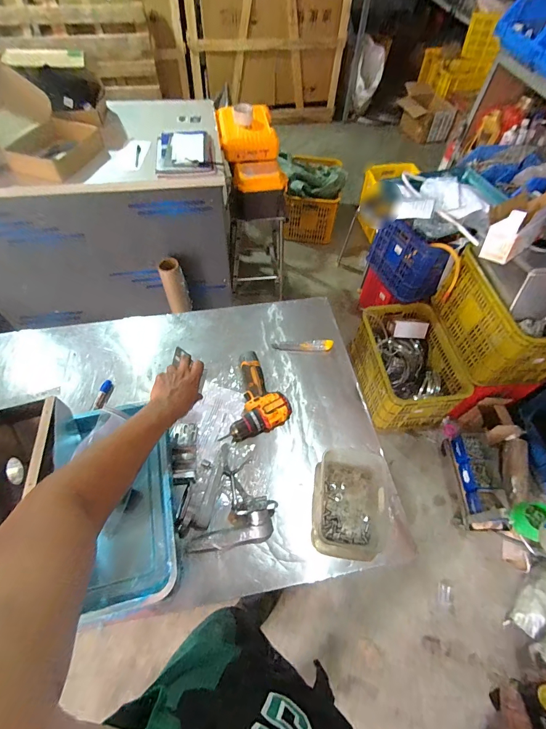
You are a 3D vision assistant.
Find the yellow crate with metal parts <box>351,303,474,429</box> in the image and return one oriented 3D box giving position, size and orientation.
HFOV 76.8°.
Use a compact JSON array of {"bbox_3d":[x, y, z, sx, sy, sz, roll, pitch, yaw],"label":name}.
[{"bbox_3d":[0.624,0.003,1.660,0.366,0.276,0.529,-5,58,-6],"label":"yellow crate with metal parts"}]

